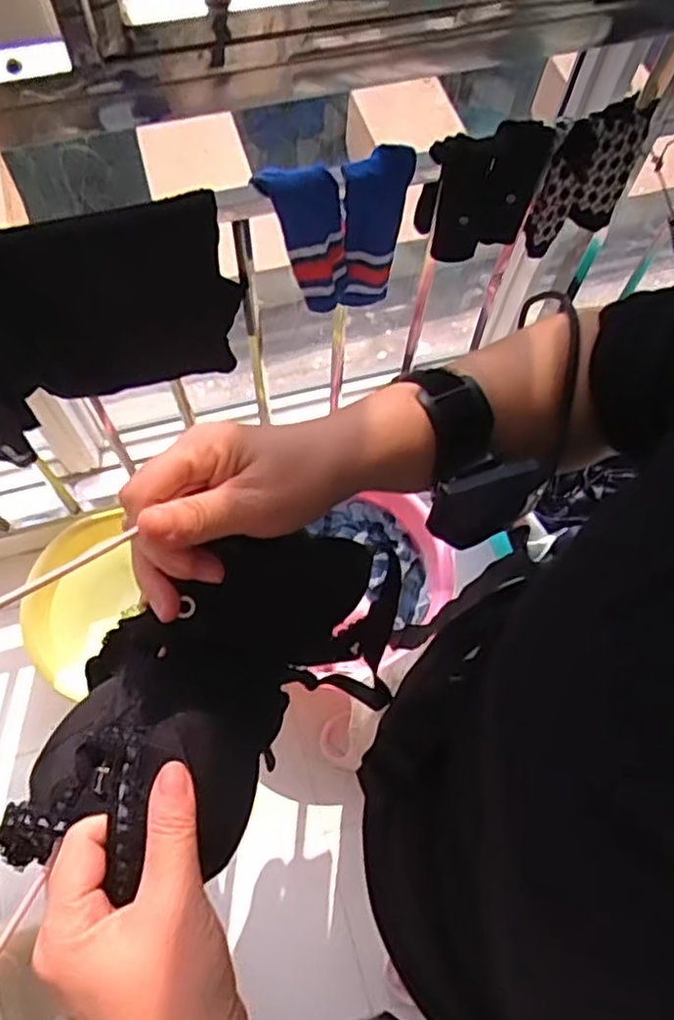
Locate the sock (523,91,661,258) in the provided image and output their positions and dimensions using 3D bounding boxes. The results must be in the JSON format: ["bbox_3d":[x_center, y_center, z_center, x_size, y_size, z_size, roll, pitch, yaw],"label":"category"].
[{"bbox_3d":[0.322,-0.427,0.918,0.119,0.218,0.043,-7,61,-11],"label":"sock"}]

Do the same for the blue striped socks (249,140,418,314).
[{"bbox_3d":[-0.002,-0.341,0.885,0.170,0.209,0.066,-17,70,-9],"label":"blue striped socks"}]

